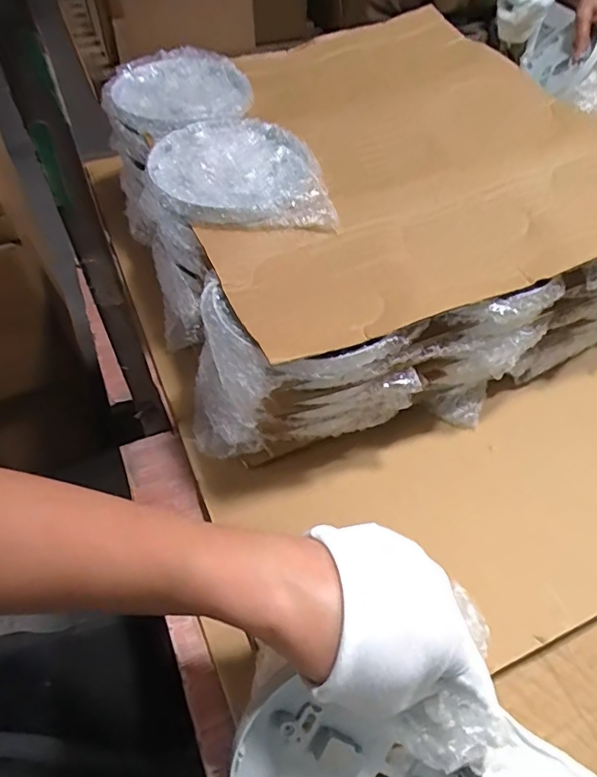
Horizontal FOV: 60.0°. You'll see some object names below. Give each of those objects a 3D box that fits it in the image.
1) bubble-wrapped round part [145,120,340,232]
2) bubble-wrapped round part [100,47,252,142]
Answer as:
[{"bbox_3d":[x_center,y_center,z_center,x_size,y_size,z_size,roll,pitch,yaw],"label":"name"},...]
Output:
[{"bbox_3d":[-0.052,-0.183,0.442,0.135,0.022,0.152,-10,54,-10],"label":"bubble-wrapped round part"},{"bbox_3d":[-0.110,-0.292,0.500,0.146,0.022,0.137,1,52,-1],"label":"bubble-wrapped round part"}]

